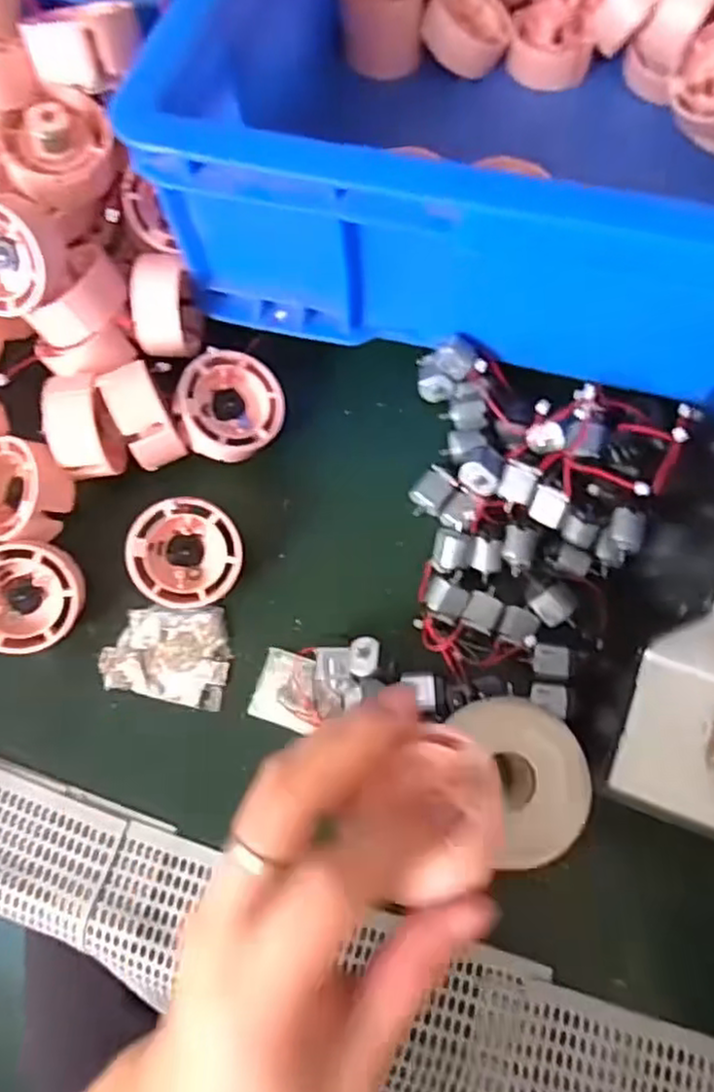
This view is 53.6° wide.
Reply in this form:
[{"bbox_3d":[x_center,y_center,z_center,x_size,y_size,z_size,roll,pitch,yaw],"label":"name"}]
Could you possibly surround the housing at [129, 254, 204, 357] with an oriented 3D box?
[{"bbox_3d":[-0.106,-0.126,0.389,0.028,0.050,0.043,9,70,6],"label":"housing"}]

